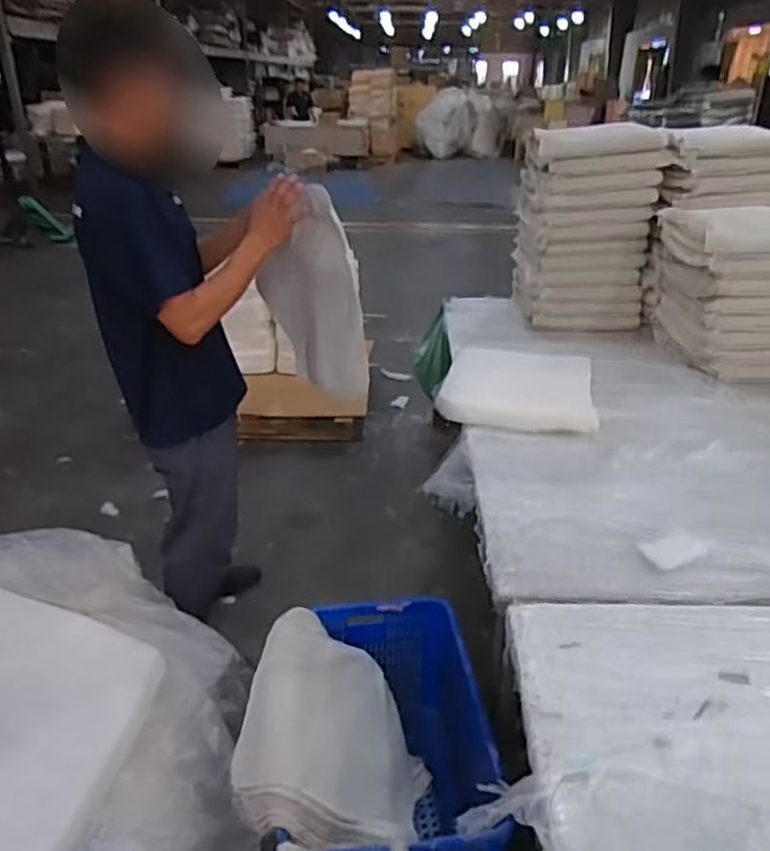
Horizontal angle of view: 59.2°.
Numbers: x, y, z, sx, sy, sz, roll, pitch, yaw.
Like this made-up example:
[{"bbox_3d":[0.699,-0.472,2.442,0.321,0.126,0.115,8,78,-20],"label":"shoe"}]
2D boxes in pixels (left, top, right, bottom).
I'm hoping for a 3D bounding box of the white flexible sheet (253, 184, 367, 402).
[{"bbox_3d":[-0.173,-0.309,1.629,0.127,0.474,0.402,-12,30,-24],"label":"white flexible sheet"}]

